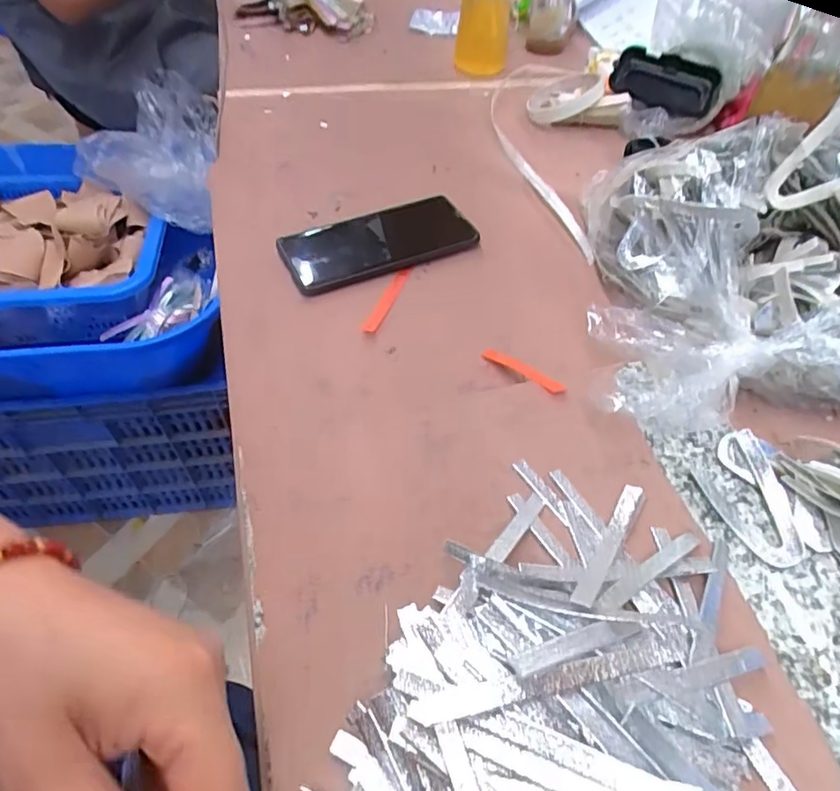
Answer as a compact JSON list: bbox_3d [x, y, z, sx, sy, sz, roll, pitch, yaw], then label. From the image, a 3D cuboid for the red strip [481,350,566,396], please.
[{"bbox_3d":[0.070,-0.017,0.386,0.012,0.007,0.072,-29,37,-22],"label":"red strip"}]

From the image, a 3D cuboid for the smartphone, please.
[{"bbox_3d":[-0.036,-0.134,0.487,0.159,0.014,0.074,-20,55,-16],"label":"smartphone"}]

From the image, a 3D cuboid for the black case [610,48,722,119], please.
[{"bbox_3d":[0.256,-0.327,0.593,0.108,0.037,0.041,25,56,15],"label":"black case"}]

